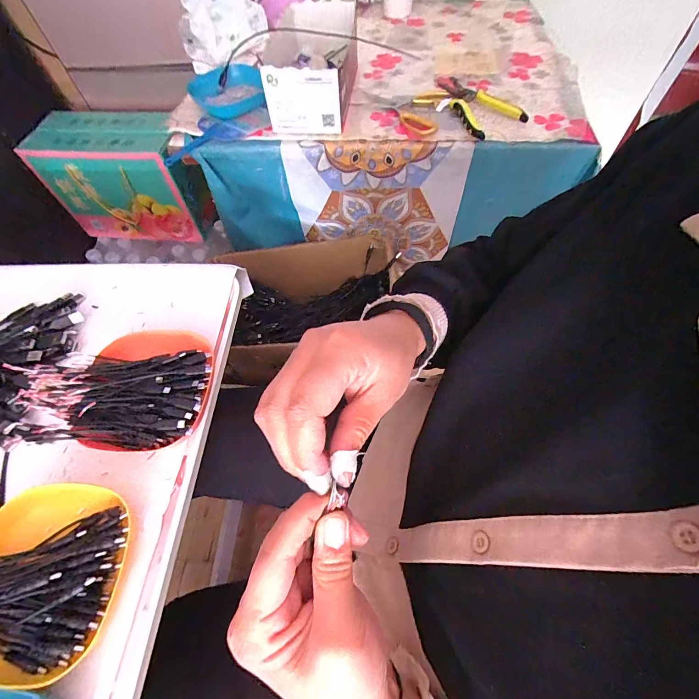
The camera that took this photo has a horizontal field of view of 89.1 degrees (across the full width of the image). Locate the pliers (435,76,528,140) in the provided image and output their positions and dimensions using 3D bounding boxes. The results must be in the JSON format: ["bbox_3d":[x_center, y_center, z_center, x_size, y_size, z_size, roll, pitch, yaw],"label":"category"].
[{"bbox_3d":[0.227,-0.427,0.609,0.112,0.028,0.165,-12,61,-5],"label":"pliers"}]

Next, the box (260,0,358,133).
[{"bbox_3d":[-0.069,-0.497,0.623,0.152,0.098,0.232,6,61,5],"label":"box"}]

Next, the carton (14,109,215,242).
[{"bbox_3d":[-0.519,-0.407,0.860,0.336,0.232,0.158,7,61,6],"label":"carton"}]

